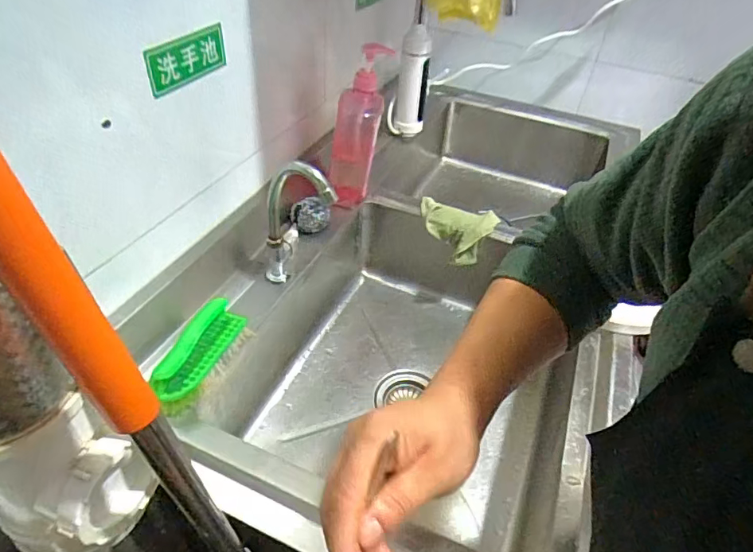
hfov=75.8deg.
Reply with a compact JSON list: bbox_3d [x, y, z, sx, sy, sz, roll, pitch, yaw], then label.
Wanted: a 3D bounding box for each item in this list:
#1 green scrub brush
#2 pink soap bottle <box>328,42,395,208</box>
[{"bbox_3d":[-0.211,0.096,0.583,0.055,0.058,0.149,18,44,13],"label":"green scrub brush"},{"bbox_3d":[-0.030,-0.247,0.831,0.070,0.260,0.092,15,43,10],"label":"pink soap bottle"}]

